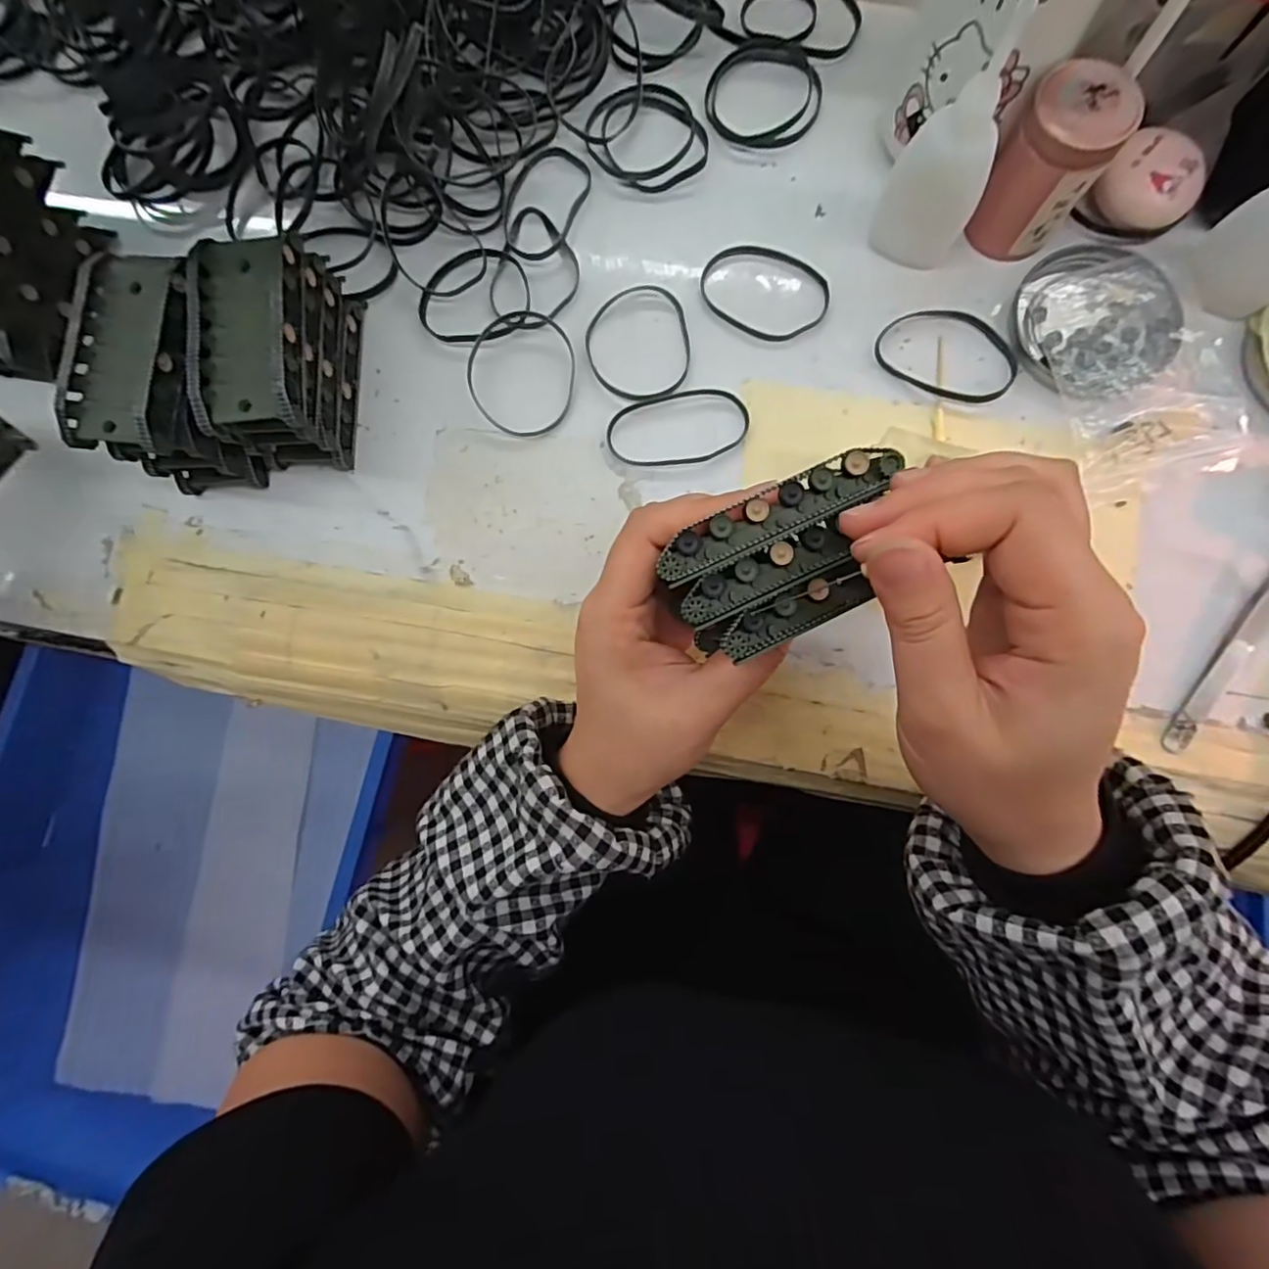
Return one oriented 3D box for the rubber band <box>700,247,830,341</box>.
[{"bbox_3d":[0.069,-0.183,0.319,0.069,0.004,0.048,29,85,7],"label":"rubber band"}]

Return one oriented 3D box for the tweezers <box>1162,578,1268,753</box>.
[{"bbox_3d":[0.283,0.001,0.278,0.012,0.010,0.126,34,86,7],"label":"tweezers"}]

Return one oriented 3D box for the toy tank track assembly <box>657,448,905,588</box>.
[{"bbox_3d":[0.050,-0.042,0.206,0.086,0.007,0.017,-26,82,1],"label":"toy tank track assembly"}]

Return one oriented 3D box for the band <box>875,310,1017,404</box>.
[{"bbox_3d":[0.162,-0.146,0.307,0.070,0.005,0.048,26,85,6],"label":"band"}]

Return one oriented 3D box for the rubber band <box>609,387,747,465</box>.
[{"bbox_3d":[0.023,-0.108,0.311,0.073,0.004,0.039,-9,82,2],"label":"rubber band"}]

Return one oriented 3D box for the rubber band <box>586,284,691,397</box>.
[{"bbox_3d":[0.001,-0.156,0.317,0.054,0.004,0.064,-12,82,2],"label":"rubber band"}]

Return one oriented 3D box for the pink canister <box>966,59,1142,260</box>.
[{"bbox_3d":[0.197,-0.225,0.285,0.044,0.064,0.043,0,82,3],"label":"pink canister"}]

